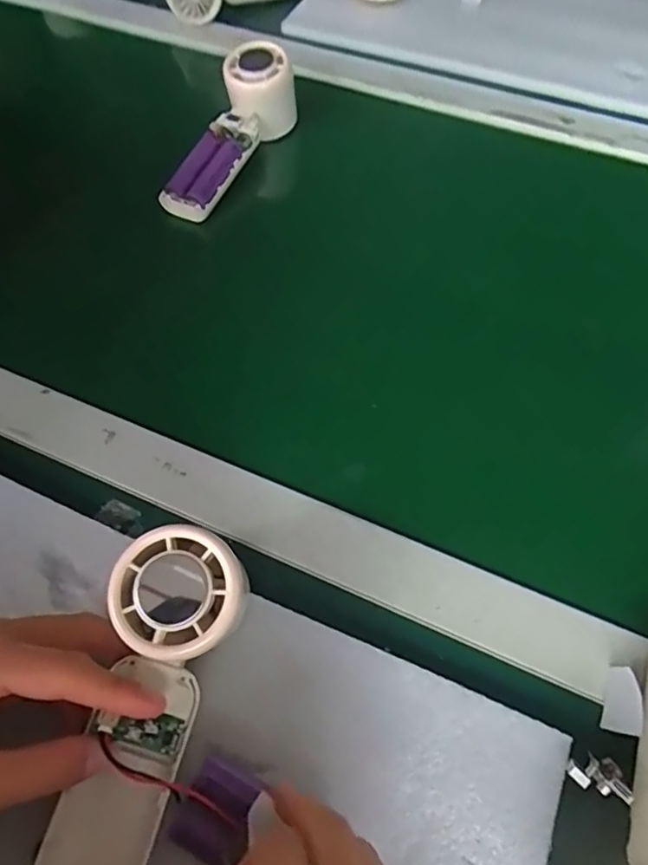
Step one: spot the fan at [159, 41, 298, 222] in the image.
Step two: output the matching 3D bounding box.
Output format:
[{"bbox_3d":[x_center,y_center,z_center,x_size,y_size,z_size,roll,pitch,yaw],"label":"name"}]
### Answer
[{"bbox_3d":[-0.079,-0.246,0.473,0.045,0.058,0.159,22,63,12],"label":"fan"}]

